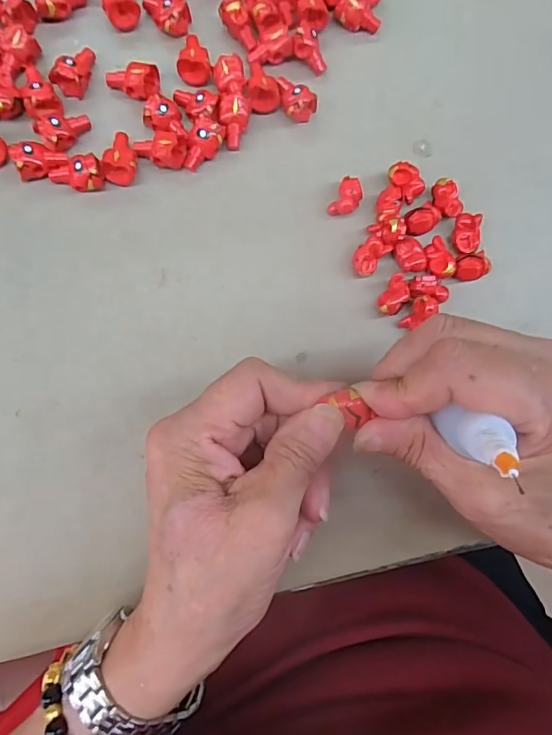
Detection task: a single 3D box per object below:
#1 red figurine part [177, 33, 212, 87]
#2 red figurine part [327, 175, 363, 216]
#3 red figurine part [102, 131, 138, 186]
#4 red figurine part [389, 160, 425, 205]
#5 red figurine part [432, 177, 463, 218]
[{"bbox_3d":[-0.044,-0.164,0.250,0.017,0.009,0.025,-8,87,-6],"label":"red figurine part"},{"bbox_3d":[0.037,-0.089,0.250,0.013,0.012,0.019,28,84,-3],"label":"red figurine part"},{"bbox_3d":[-0.079,-0.107,0.241,0.015,0.015,0.027,-3,87,-6],"label":"red figurine part"},{"bbox_3d":[0.069,-0.099,0.253,0.014,0.015,0.020,-43,91,-6],"label":"red figurine part"},{"bbox_3d":[0.090,-0.089,0.254,0.013,0.013,0.020,-13,88,-6],"label":"red figurine part"}]

